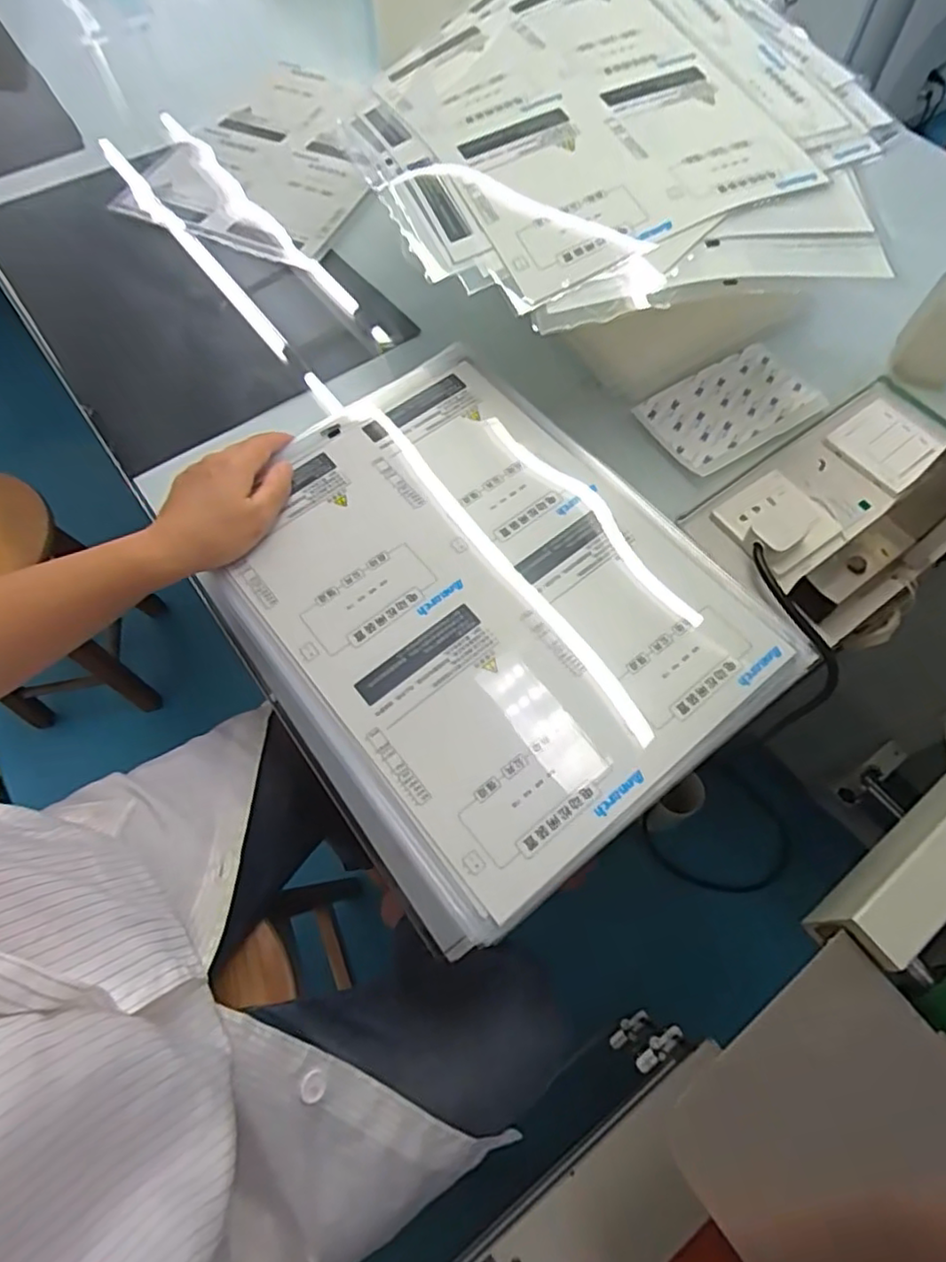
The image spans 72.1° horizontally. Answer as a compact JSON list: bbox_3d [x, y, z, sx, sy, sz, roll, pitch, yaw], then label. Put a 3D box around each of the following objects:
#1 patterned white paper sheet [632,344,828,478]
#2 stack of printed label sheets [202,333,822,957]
[{"bbox_3d":[0.256,-0.220,0.640,0.168,0.005,0.103,-30,67,-13],"label":"patterned white paper sheet"},{"bbox_3d":[-0.004,-0.028,0.484,0.307,0.034,0.392,-34,69,-16],"label":"stack of printed label sheets"}]

